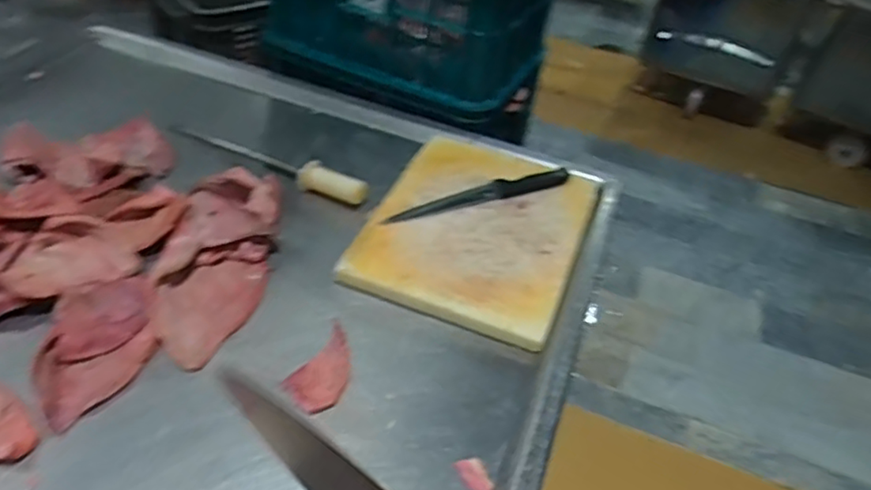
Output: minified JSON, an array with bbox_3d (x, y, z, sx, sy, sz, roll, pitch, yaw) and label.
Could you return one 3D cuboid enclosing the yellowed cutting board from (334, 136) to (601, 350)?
[{"bbox_3d":[0.071,-0.041,0.968,0.302,0.030,0.385,19,42,12],"label":"yellowed cutting board"}]

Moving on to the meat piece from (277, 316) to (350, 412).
[{"bbox_3d":[-0.134,0.149,0.776,0.066,0.008,0.127,20,42,14],"label":"meat piece"}]

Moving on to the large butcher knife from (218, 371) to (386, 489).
[{"bbox_3d":[-0.025,0.214,0.455,0.348,0.031,0.033,49,42,-20],"label":"large butcher knife"}]

